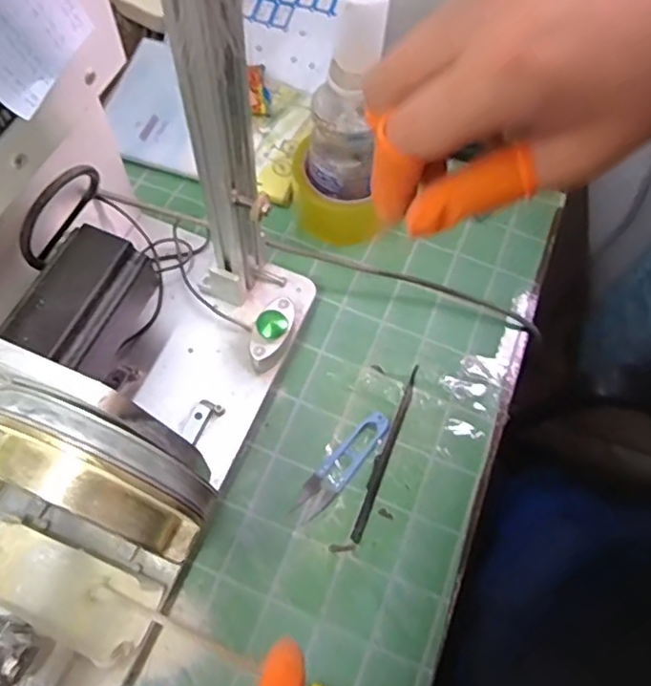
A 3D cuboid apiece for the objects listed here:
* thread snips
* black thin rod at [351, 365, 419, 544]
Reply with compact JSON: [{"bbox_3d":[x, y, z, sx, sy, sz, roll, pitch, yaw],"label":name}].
[{"bbox_3d":[0.013,0.094,0.463,0.023,0.010,0.101,39,68,14],"label":"thread snips"},{"bbox_3d":[0.049,0.084,0.472,0.010,0.005,0.149,21,65,7],"label":"black thin rod"}]

